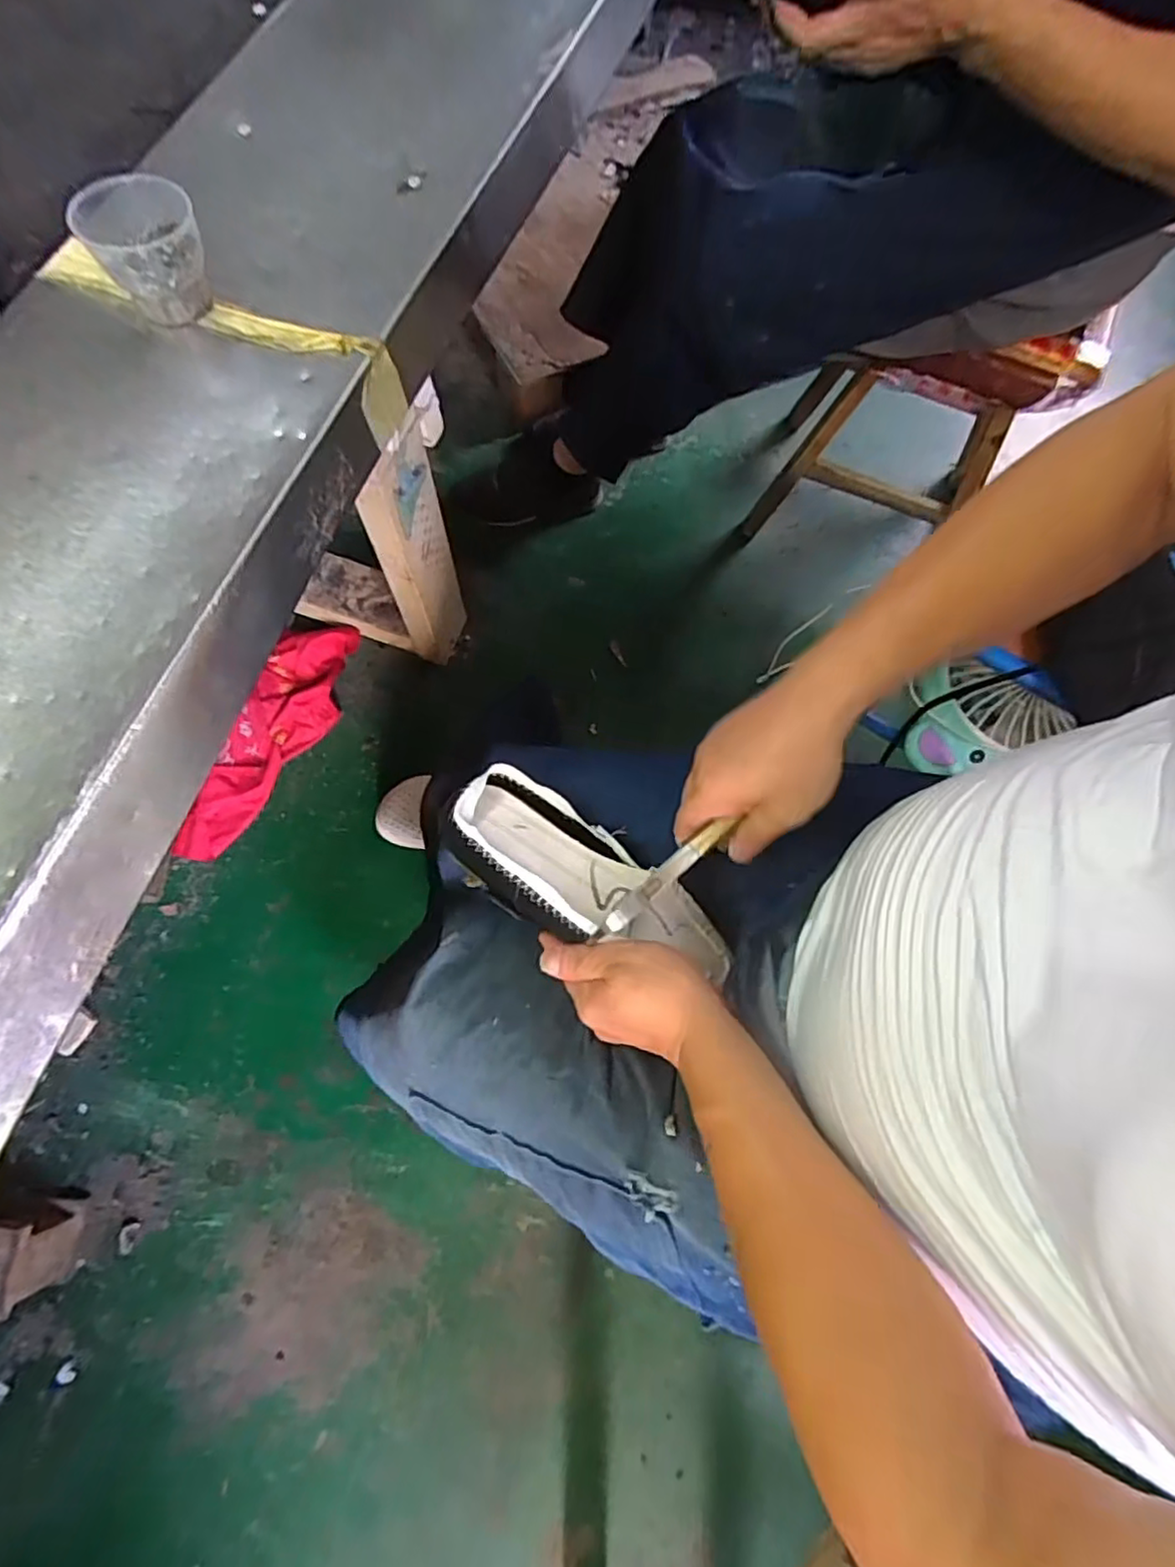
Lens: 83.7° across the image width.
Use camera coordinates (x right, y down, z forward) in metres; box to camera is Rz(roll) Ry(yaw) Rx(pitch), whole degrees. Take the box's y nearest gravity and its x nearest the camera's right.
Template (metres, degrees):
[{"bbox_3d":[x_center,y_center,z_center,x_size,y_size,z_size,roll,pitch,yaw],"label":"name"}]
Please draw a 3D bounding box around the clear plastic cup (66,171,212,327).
[{"bbox_3d":[-0.258,-0.314,0.391,0.061,0.052,0.058,1,72,-2],"label":"clear plastic cup"}]

